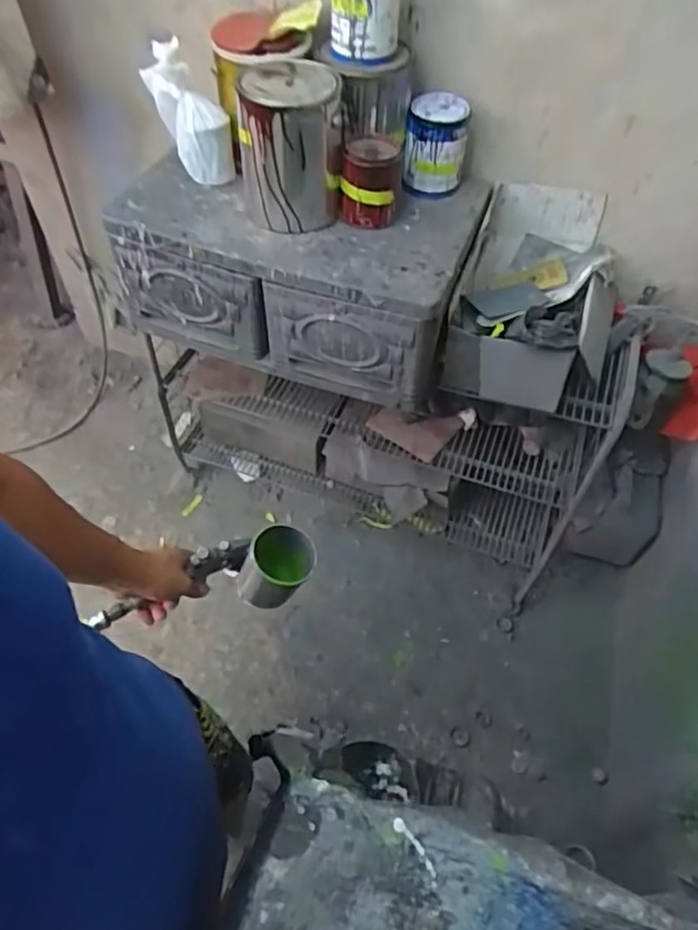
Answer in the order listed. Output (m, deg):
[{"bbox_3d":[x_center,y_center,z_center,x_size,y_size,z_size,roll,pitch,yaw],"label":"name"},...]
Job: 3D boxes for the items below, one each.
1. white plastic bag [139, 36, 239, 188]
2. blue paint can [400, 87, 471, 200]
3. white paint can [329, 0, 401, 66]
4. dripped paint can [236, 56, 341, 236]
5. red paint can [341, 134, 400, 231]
[{"bbox_3d":[-0.270,-0.583,1.084,0.096,0.230,0.059,-3,52,23],"label":"white plastic bag"},{"bbox_3d":[0.152,-0.558,1.122,0.105,0.139,0.097,1,55,-2],"label":"blue paint can"},{"bbox_3d":[0.024,-0.677,0.943,0.102,0.131,0.079,3,55,0],"label":"white paint can"},{"bbox_3d":[-0.098,-0.521,1.047,0.152,0.203,0.168,-5,55,-6],"label":"dripped paint can"},{"bbox_3d":[0.035,-0.471,1.063,0.090,0.123,0.082,1,55,-2],"label":"red paint can"}]

